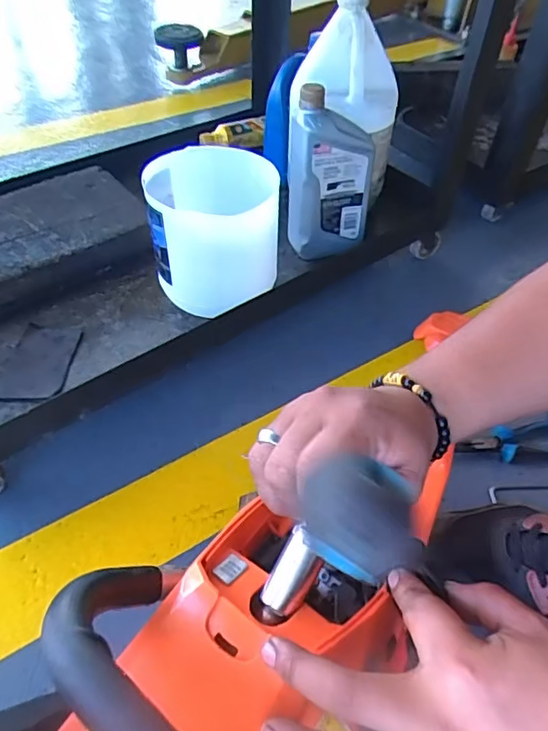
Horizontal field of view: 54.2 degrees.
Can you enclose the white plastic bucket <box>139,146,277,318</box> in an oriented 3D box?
[{"bbox_3d":[-0.078,-0.170,0.671,0.147,0.154,0.144,1,48,-1],"label":"white plastic bucket"}]

